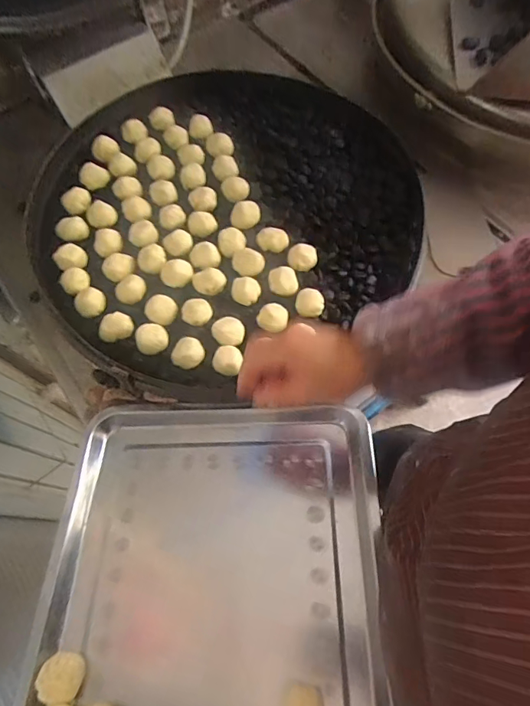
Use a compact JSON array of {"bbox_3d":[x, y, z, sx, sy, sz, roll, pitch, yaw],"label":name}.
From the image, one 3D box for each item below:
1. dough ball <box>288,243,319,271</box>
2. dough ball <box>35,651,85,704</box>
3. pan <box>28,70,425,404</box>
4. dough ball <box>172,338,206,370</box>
[{"bbox_3d":[0.051,-0.129,0.619,0.038,0.029,0.035,-1,67,1],"label":"dough ball"},{"bbox_3d":[-0.187,0.298,0.421,0.037,0.033,0.036,-1,67,1],"label":"dough ball"},{"bbox_3d":[-0.058,-0.211,0.668,0.548,0.051,0.541,-1,67,1],"label":"pan"},{"bbox_3d":[-0.095,0.001,0.570,0.041,0.025,0.037,28,71,13],"label":"dough ball"}]

